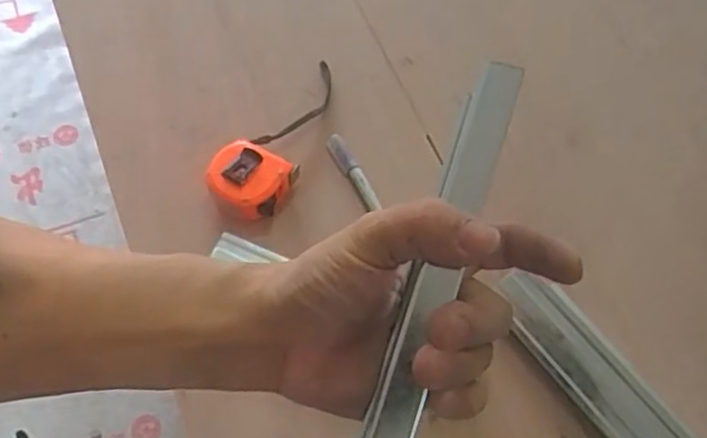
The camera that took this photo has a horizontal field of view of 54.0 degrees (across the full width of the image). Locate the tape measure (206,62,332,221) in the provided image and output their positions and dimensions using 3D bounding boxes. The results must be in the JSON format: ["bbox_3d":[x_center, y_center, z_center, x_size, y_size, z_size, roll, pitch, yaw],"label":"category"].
[{"bbox_3d":[-0.069,-0.087,0.651,0.070,0.038,0.201,20,63,8],"label":"tape measure"}]

